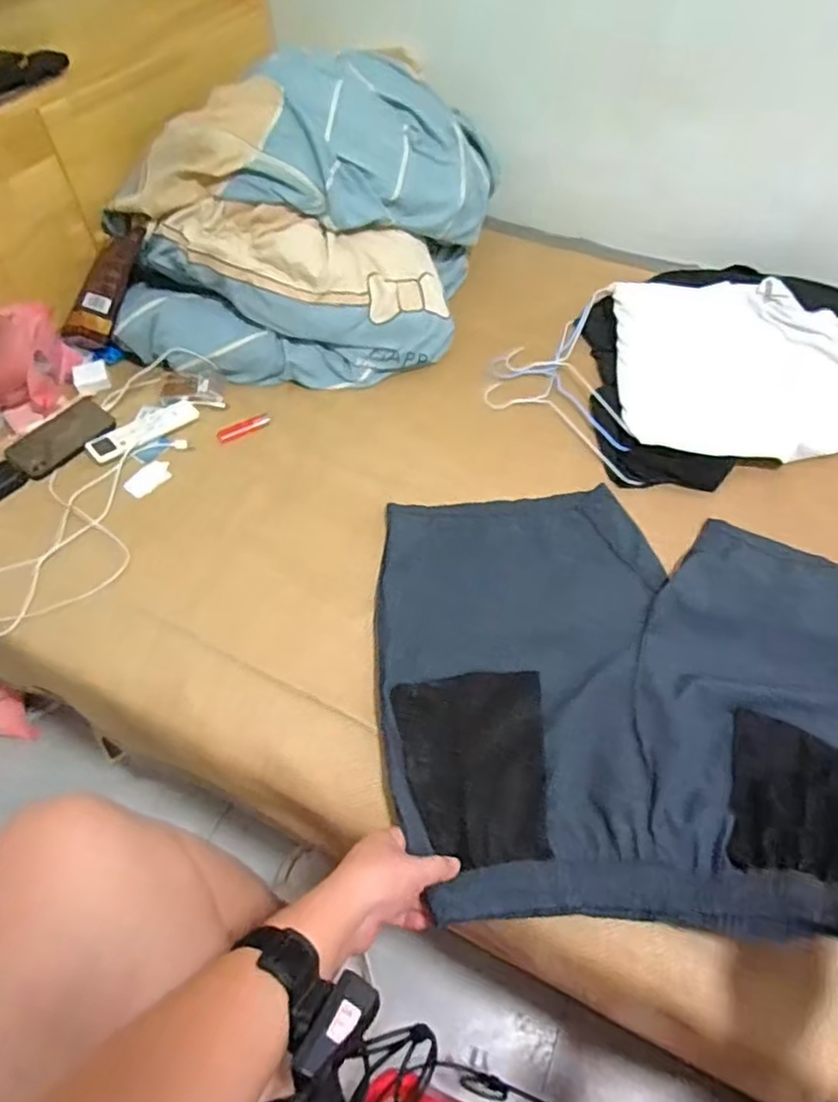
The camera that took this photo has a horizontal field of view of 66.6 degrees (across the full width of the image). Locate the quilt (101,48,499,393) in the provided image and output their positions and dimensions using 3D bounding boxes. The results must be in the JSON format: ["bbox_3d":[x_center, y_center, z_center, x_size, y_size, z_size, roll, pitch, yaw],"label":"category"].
[{"bbox_3d":[-0.177,-0.539,1.025,0.530,0.328,0.467,6,54,6],"label":"quilt"}]

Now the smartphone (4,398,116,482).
[{"bbox_3d":[-0.517,-0.164,0.926,0.086,0.017,0.147,27,58,20],"label":"smartphone"}]

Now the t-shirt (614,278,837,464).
[{"bbox_3d":[0.505,-0.301,0.992,0.379,0.045,0.392,1,53,2],"label":"t-shirt"}]

